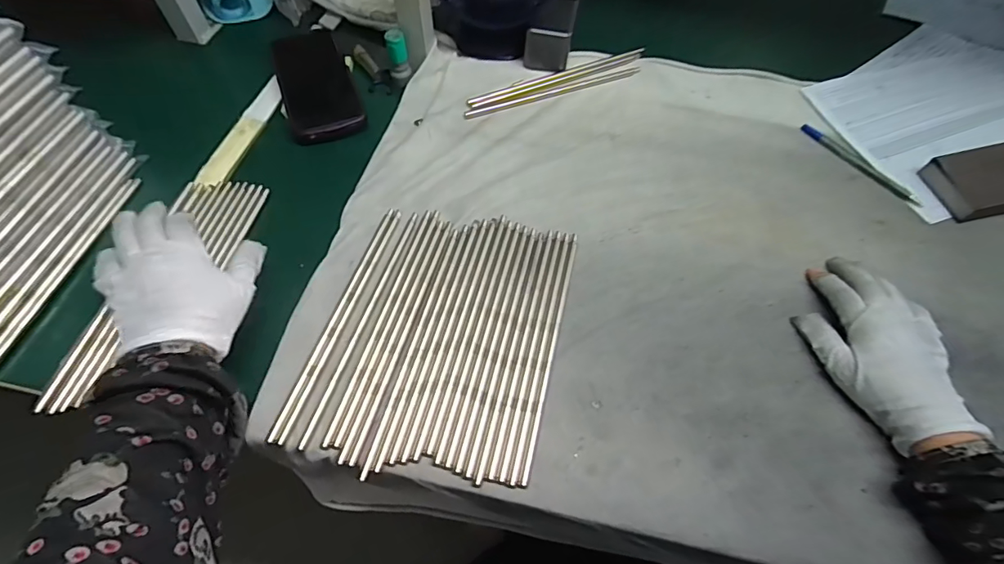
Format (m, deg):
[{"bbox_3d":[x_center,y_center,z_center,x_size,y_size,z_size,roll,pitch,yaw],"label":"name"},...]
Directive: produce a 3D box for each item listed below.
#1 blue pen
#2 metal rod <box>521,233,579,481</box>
[{"bbox_3d":[0.377,-0.125,0.488,0.014,0.007,0.134,-35,67,-19],"label":"blue pen"},{"bbox_3d":[0.042,0.050,0.381,0.008,0.004,0.222,13,61,5],"label":"metal rod"}]

